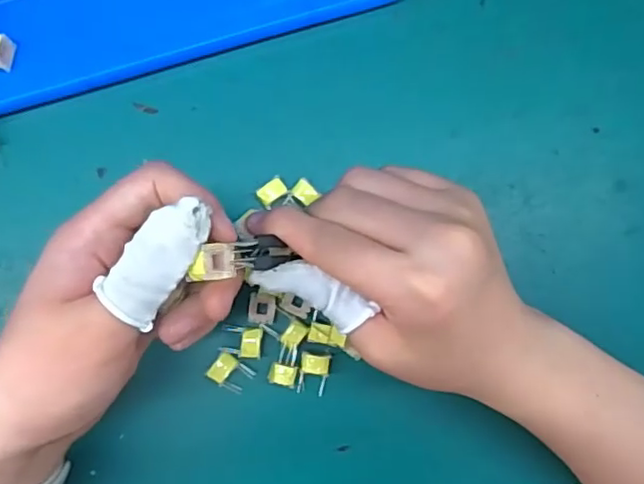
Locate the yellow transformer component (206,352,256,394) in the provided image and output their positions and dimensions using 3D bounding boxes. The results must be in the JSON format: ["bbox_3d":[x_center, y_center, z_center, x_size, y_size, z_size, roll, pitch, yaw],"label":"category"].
[{"bbox_3d":[-0.049,0.070,0.324,0.022,0.005,0.016,37,88,-2],"label":"yellow transformer component"}]

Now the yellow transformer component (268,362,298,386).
[{"bbox_3d":[-0.021,0.070,0.323,0.014,0.010,0.011,18,89,-3],"label":"yellow transformer component"}]

